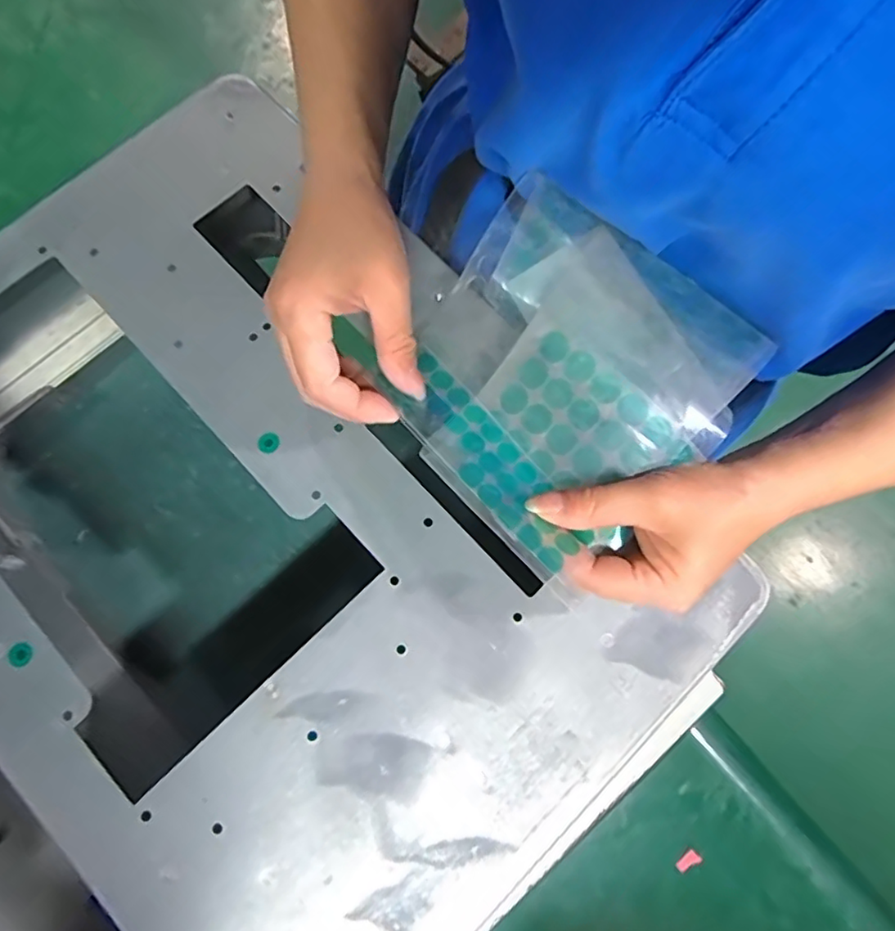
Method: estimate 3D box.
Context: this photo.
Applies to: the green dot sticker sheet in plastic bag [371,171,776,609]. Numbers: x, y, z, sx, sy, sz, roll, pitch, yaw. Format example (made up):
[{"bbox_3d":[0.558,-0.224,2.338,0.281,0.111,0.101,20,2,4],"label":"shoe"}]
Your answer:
[{"bbox_3d":[0.050,-0.047,0.281,0.145,0.034,0.146,43,102,15],"label":"green dot sticker sheet in plastic bag"}]

